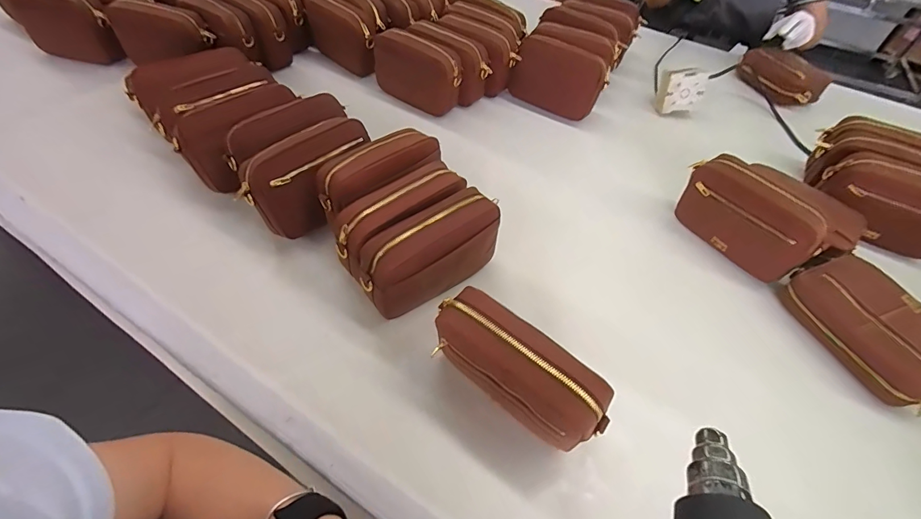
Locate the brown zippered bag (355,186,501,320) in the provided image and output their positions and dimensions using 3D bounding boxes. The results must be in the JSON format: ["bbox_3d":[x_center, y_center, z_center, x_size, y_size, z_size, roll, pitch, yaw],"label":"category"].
[{"bbox_3d":[-0.037,-0.005,0.541,0.197,0.111,0.067,-29,59,-25],"label":"brown zippered bag"}]

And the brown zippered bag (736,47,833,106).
[{"bbox_3d":[0.780,-0.445,1.002,0.136,0.066,0.187,-31,60,-26],"label":"brown zippered bag"}]

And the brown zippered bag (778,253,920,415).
[{"bbox_3d":[0.553,0.090,0.552,0.103,0.068,0.204,-16,54,-17],"label":"brown zippered bag"}]

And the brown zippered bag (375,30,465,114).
[{"bbox_3d":[-0.091,-0.388,0.853,0.200,0.126,0.048,27,54,16],"label":"brown zippered bag"}]

